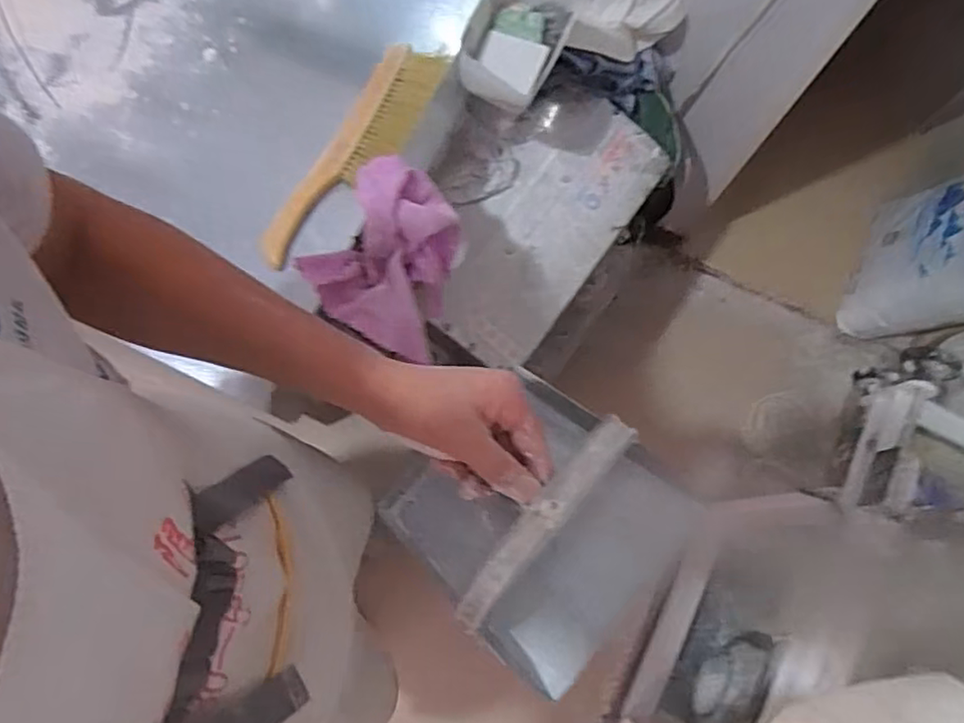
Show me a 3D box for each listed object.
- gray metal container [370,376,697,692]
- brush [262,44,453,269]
[{"bbox_3d":[0.048,0.118,0.496,0.191,0.124,0.188,44,79,9],"label":"gray metal container"},{"bbox_3d":[-0.155,-0.255,0.797,0.093,0.034,0.329,29,77,6],"label":"brush"}]

